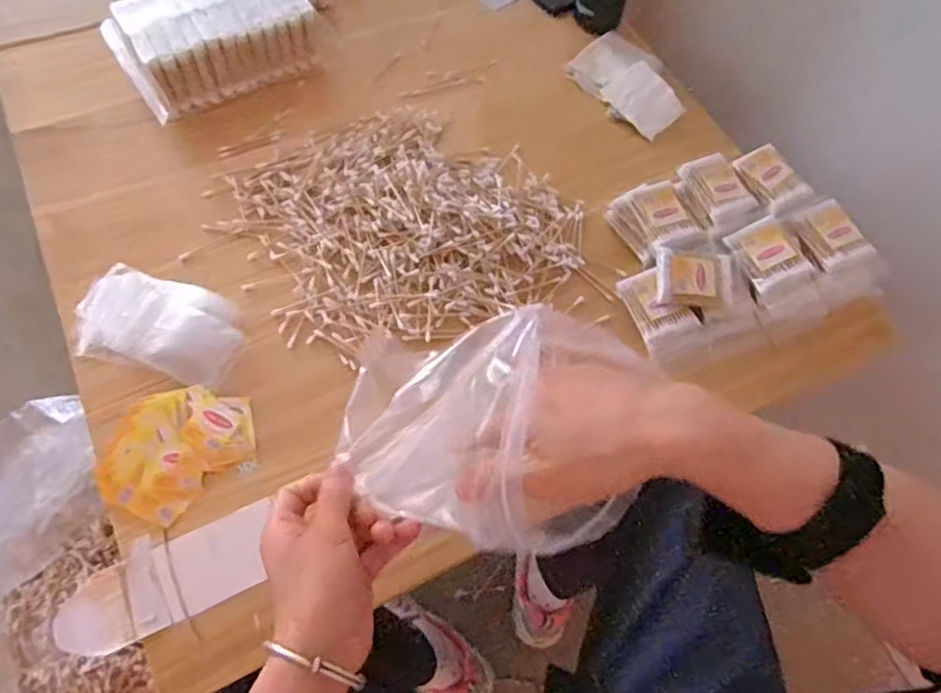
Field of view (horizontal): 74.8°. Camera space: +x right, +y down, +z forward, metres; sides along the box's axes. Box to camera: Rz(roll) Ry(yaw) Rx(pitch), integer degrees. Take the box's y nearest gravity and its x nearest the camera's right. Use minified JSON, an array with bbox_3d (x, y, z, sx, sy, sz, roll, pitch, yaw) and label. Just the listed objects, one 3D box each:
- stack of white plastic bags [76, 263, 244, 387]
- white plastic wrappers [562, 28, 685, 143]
[{"bbox_3d":[-0.284,-0.024,0.559,0.145,0.026,0.092,16,63,3],"label":"stack of white plastic bags"},{"bbox_3d":[0.189,-0.317,0.735,0.100,0.034,0.157,-24,67,-16],"label":"white plastic wrappers"}]

